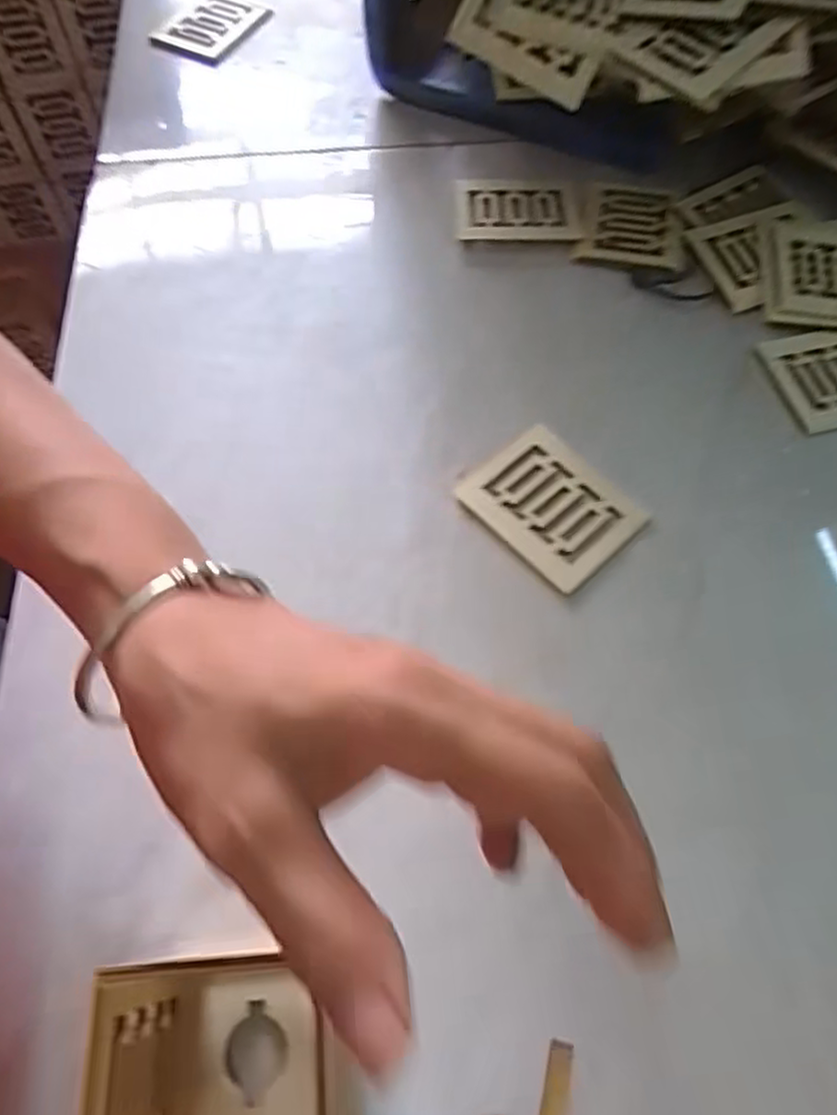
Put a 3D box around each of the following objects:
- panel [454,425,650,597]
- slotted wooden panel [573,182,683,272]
[{"bbox_3d":[0.069,-0.027,0.363,0.065,0.005,0.081,-39,71,-18],"label":"panel"},{"bbox_3d":[0.137,-0.216,0.454,0.063,0.005,0.070,12,64,5],"label":"slotted wooden panel"}]

